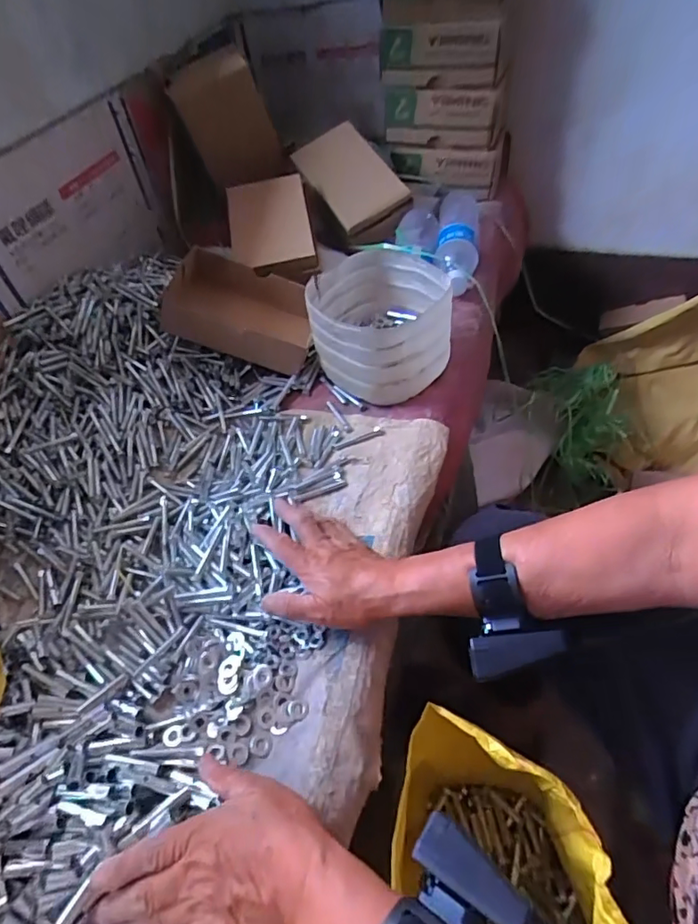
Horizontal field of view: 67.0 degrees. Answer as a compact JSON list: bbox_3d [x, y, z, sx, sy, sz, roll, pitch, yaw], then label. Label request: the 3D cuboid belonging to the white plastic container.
[{"bbox_3d":[0.040,-0.167,0.652,0.153,0.112,0.158,-5,50,5],"label":"white plastic container"}]

